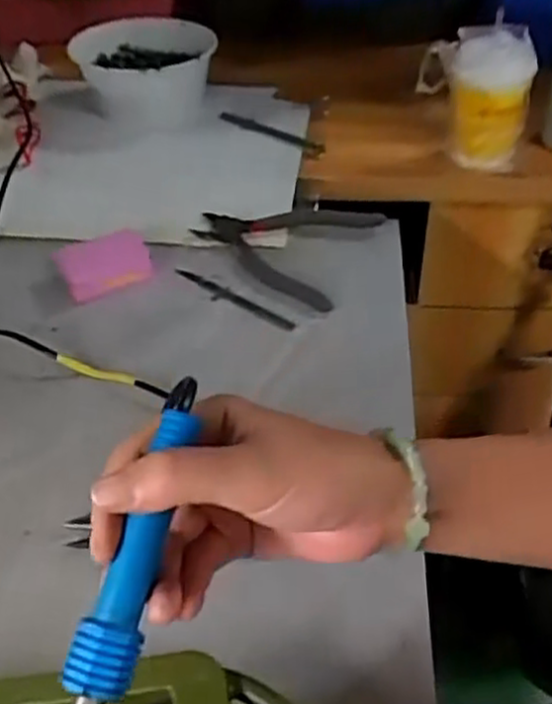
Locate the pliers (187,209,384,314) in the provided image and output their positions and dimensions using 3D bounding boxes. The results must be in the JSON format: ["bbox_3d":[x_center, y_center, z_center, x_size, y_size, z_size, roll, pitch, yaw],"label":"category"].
[{"bbox_3d":[0.000,-0.107,0.702,0.166,0.016,0.135,18,46,22],"label":"pliers"}]

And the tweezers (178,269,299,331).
[{"bbox_3d":[-0.041,-0.046,0.656,0.132,0.009,0.020,26,49,29],"label":"tweezers"}]

